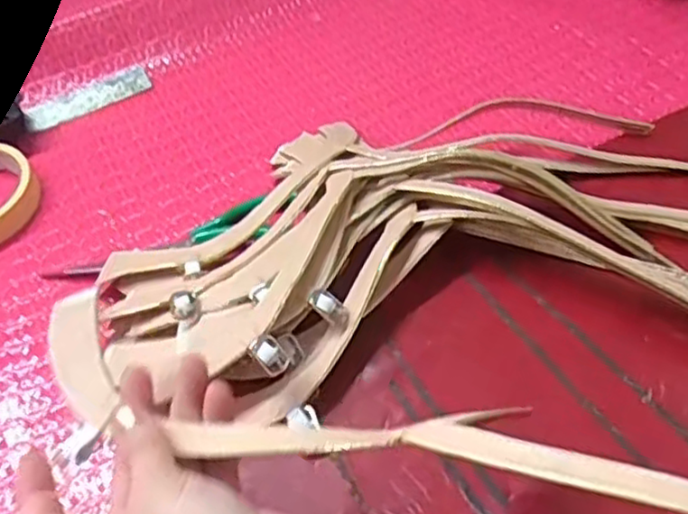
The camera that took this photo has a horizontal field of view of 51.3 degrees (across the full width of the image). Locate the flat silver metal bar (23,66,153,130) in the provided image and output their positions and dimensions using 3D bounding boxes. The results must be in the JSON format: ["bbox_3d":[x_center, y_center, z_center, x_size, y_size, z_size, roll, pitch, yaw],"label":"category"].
[{"bbox_3d":[-0.204,-0.128,0.571,0.098,0.004,0.024,-24,68,-16],"label":"flat silver metal bar"}]

